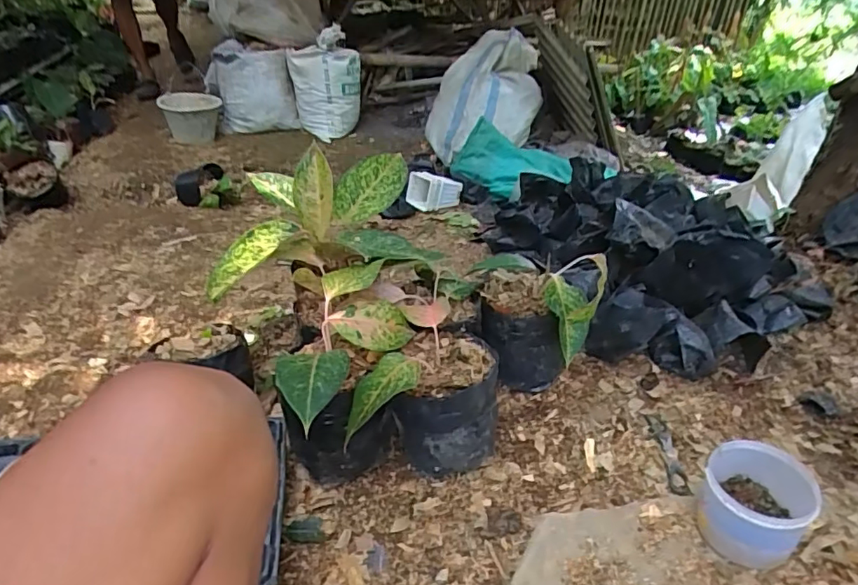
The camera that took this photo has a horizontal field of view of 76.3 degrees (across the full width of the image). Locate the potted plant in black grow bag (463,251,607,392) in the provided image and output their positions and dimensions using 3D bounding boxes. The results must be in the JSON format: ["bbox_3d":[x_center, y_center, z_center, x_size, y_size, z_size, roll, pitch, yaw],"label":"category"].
[{"bbox_3d":[0.185,0.066,0.942,0.195,0.226,0.134,10,34,18],"label":"potted plant in black grow bag"}]

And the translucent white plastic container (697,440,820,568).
[{"bbox_3d":[0.415,0.271,0.699,0.117,0.096,0.122,-1,34,0],"label":"translucent white plastic container"}]

